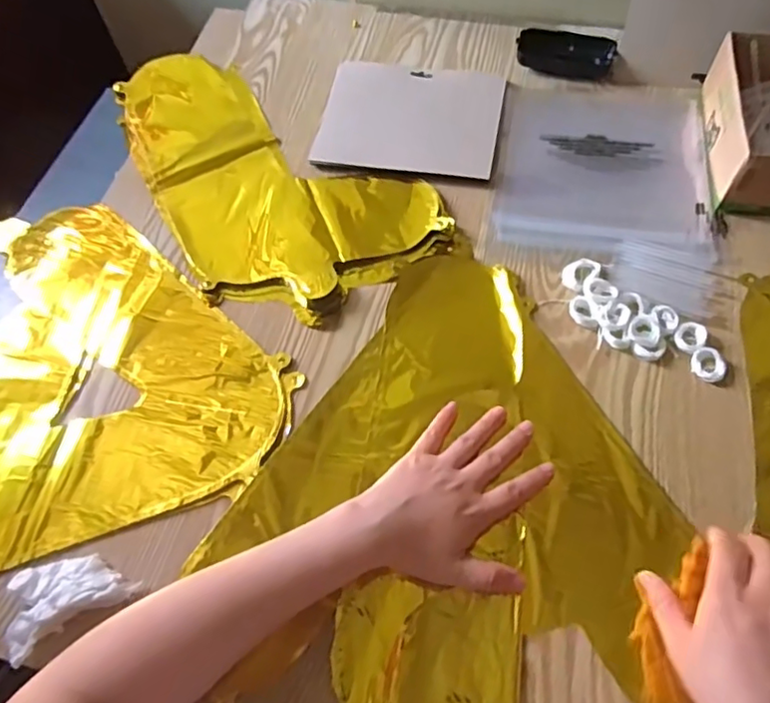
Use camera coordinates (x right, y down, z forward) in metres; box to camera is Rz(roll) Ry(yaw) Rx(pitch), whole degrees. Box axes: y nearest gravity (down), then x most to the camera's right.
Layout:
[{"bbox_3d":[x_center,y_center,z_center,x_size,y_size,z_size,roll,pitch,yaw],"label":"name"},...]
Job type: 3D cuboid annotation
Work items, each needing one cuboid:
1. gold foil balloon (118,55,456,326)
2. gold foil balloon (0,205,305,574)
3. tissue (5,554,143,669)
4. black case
[{"bbox_3d":[-0.144,-0.196,0.637,0.219,0.013,0.417,-36,64,-16],"label":"gold foil balloon"},{"bbox_3d":[-0.289,0.004,0.541,0.359,0.023,0.352,-18,60,-7],"label":"gold foil balloon"},{"bbox_3d":[-0.228,0.168,0.423,0.086,0.019,0.057,-30,62,-13],"label":"tissue"},{"bbox_3d":[0.208,-0.346,0.694,0.107,0.032,0.041,6,60,7],"label":"black case"}]

